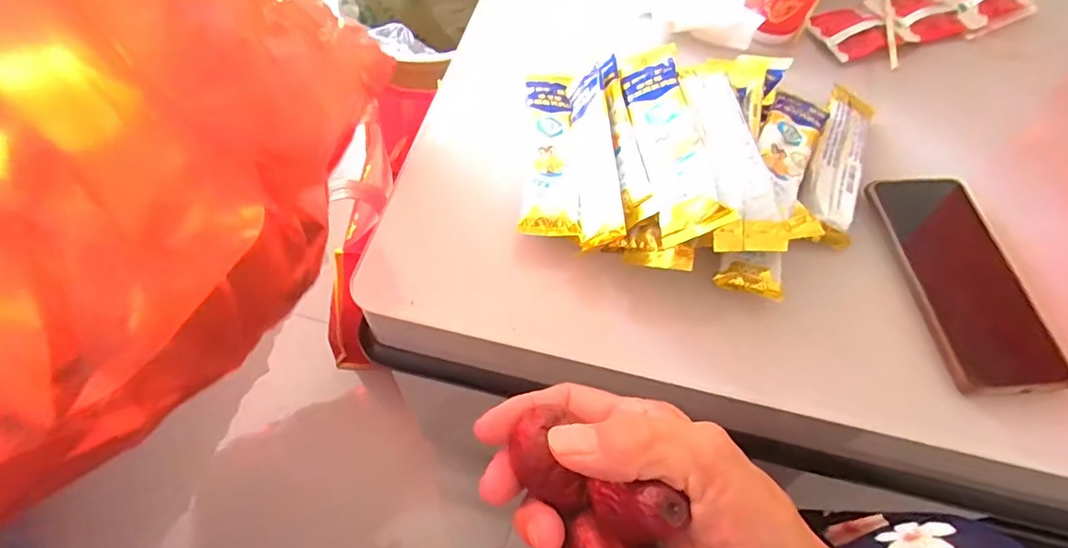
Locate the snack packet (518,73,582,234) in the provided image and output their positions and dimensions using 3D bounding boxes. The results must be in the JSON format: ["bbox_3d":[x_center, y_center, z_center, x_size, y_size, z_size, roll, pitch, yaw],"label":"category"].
[{"bbox_3d":[0.011,-0.096,0.406,0.038,0.019,0.161,2,60,-4],"label":"snack packet"}]

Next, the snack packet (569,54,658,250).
[{"bbox_3d":[0.045,-0.090,0.378,0.050,0.017,0.162,-21,56,21],"label":"snack packet"}]

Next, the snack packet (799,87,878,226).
[{"bbox_3d":[0.236,-0.094,0.422,0.036,0.019,0.160,26,61,10],"label":"snack packet"}]

